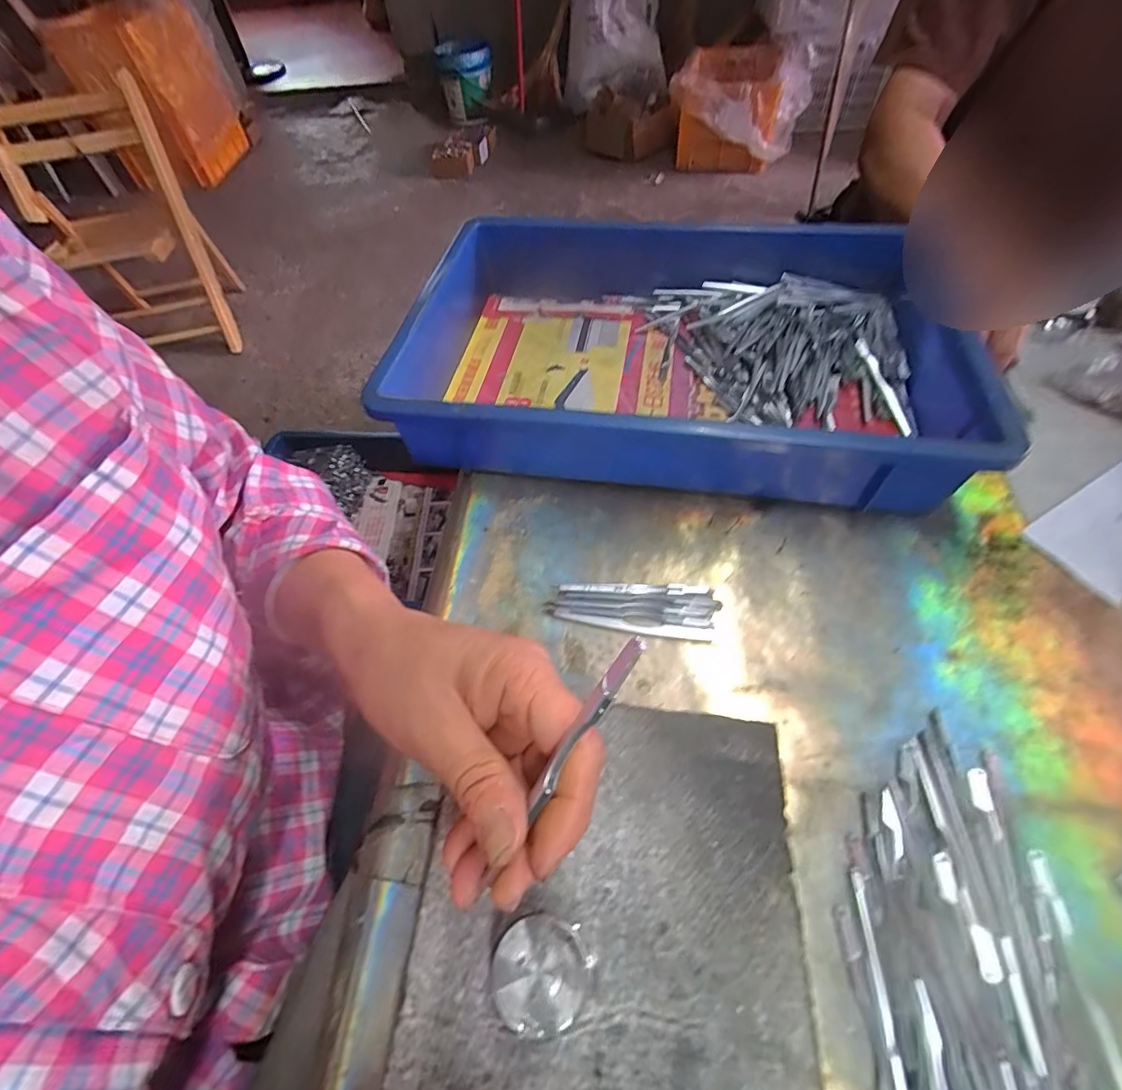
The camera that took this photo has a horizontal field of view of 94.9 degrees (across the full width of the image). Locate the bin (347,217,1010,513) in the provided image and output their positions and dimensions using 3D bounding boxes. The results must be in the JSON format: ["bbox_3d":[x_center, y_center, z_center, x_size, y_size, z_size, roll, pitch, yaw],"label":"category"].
[{"bbox_3d":[0.092,-0.166,0.444,0.425,0.079,0.280,6,56,8],"label":"bin"}]

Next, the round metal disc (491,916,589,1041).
[{"bbox_3d":[-0.007,0.158,0.191,0.033,0.022,0.033,12,57,13],"label":"round metal disc"}]

